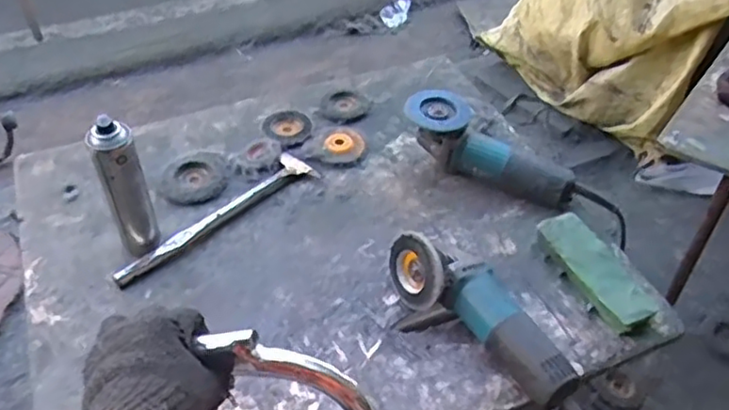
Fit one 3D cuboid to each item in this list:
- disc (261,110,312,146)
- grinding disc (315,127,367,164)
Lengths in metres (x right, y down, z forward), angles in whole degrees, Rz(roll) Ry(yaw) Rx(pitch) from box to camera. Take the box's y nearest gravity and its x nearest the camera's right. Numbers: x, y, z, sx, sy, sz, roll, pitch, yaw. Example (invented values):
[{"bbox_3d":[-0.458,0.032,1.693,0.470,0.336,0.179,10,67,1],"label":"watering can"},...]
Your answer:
[{"bbox_3d":[-0.126,-0.129,1.059,0.076,0.009,0.091,-21,51,-19],"label":"disc"},{"bbox_3d":[-0.039,-0.095,1.029,0.083,0.008,0.068,-26,53,-23],"label":"grinding disc"}]

